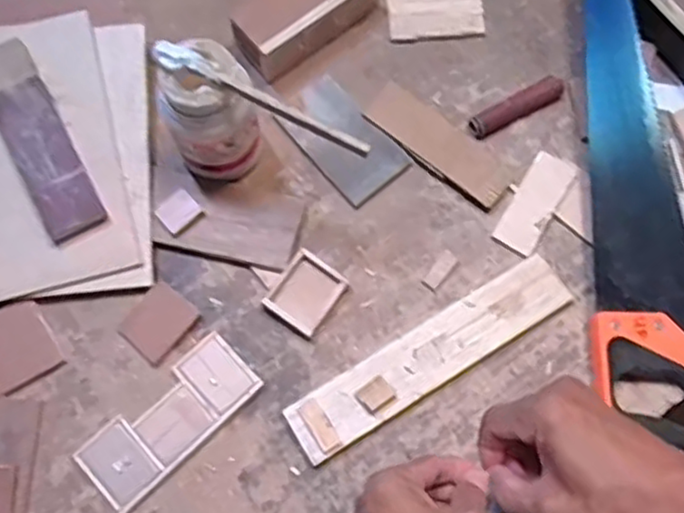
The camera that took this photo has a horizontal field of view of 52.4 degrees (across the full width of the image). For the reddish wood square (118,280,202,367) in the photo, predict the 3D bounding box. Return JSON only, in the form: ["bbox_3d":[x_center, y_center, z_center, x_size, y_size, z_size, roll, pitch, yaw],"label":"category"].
[{"bbox_3d":[-0.162,0.059,0.618,0.051,0.004,0.060,38,75,10],"label":"reddish wood square"}]

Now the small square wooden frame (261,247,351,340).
[{"bbox_3d":[-0.032,0.033,0.627,0.053,0.018,0.063,35,74,9],"label":"small square wooden frame"}]

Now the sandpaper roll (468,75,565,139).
[{"bbox_3d":[0.172,-0.148,0.680,0.101,0.027,0.021,-27,75,-10],"label":"sandpaper roll"}]

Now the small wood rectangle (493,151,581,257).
[{"bbox_3d":[0.181,-0.052,0.656,0.040,0.015,0.101,32,74,8],"label":"small wood rectangle"}]

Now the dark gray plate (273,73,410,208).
[{"bbox_3d":[-0.001,-0.115,0.676,0.076,0.013,0.125,-39,81,-17],"label":"dark gray plate"}]

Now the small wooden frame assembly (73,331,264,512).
[{"bbox_3d":[-0.146,0.139,0.593,0.153,0.012,0.065,-42,78,-13],"label":"small wooden frame assembly"}]

